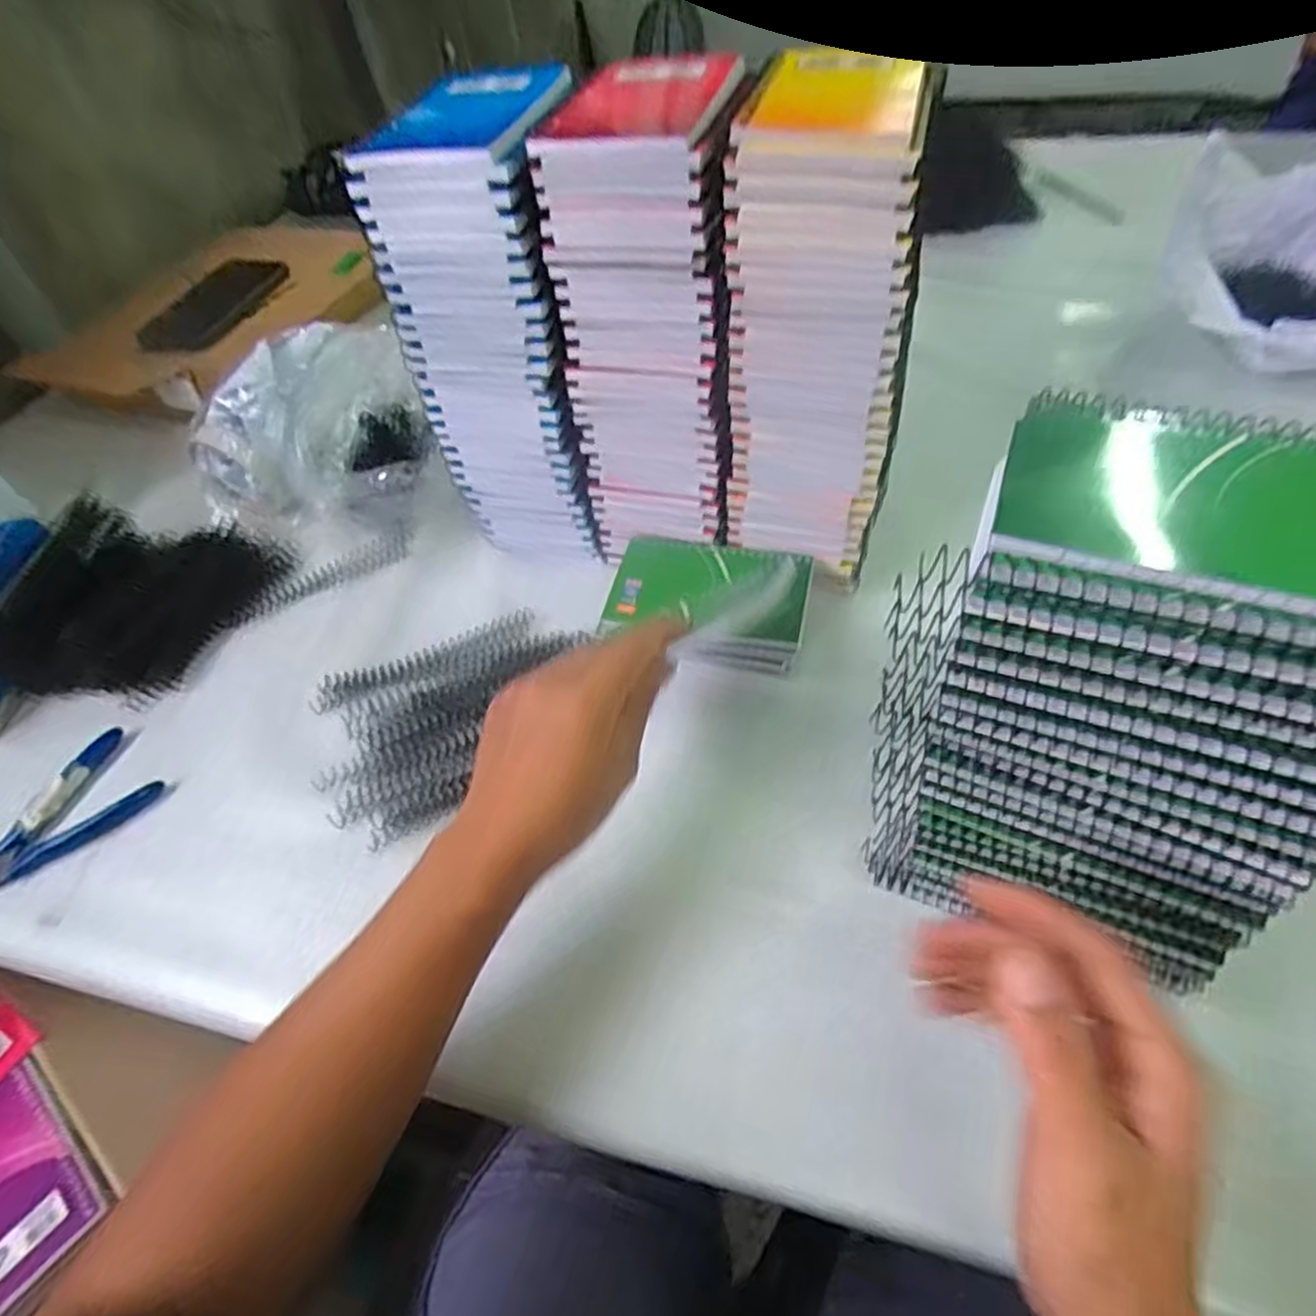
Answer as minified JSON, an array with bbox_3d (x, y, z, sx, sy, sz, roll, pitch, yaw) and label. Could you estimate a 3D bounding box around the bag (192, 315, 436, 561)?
[{"bbox_3d":[-0.274,-0.189,0.625,0.188,0.112,0.182,10,54,15],"label":"bag"}]

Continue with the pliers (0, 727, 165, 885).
[{"bbox_3d":[-0.382,0.099,0.470,0.070,0.010,0.114,33,63,29],"label":"pliers"}]

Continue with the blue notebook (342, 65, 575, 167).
[{"bbox_3d":[-0.095,-0.300,0.412,0.089,0.012,0.142,9,54,15],"label":"blue notebook"}]

